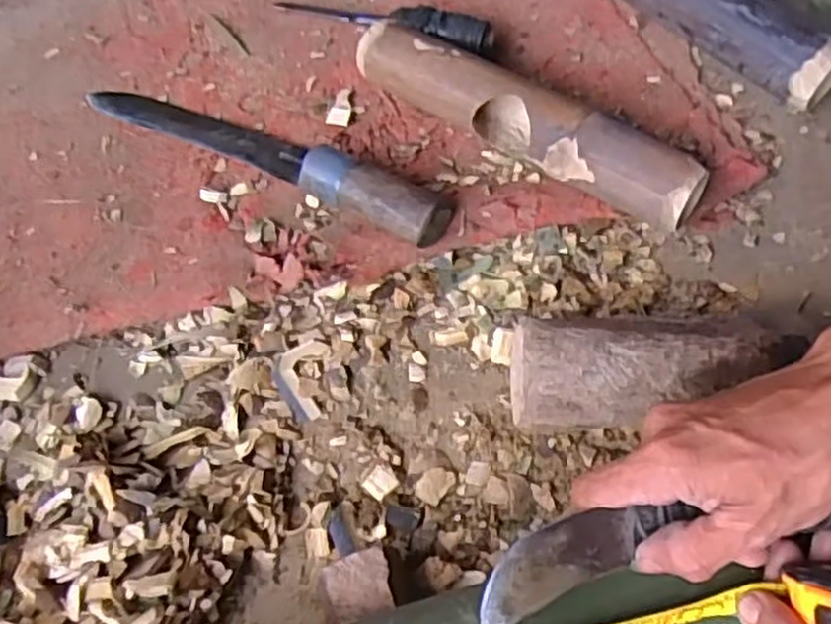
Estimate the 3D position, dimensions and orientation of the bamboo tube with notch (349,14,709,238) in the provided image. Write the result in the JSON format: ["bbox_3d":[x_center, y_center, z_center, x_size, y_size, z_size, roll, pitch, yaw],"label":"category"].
[{"bbox_3d":[0.080,-0.141,0.562,0.277,0.057,0.052,32,65,17],"label":"bamboo tube with notch"}]

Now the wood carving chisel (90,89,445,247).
[{"bbox_3d":[-0.120,-0.128,0.573,0.323,0.039,0.047,27,64,14],"label":"wood carving chisel"}]

